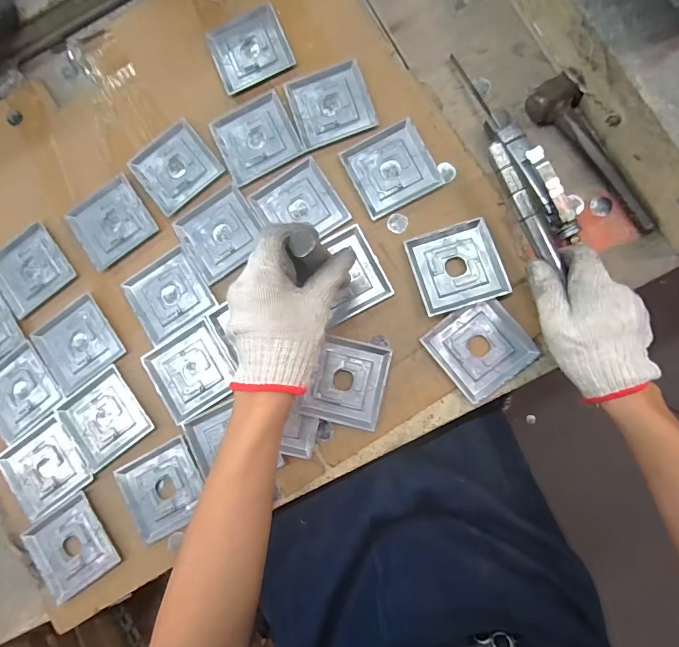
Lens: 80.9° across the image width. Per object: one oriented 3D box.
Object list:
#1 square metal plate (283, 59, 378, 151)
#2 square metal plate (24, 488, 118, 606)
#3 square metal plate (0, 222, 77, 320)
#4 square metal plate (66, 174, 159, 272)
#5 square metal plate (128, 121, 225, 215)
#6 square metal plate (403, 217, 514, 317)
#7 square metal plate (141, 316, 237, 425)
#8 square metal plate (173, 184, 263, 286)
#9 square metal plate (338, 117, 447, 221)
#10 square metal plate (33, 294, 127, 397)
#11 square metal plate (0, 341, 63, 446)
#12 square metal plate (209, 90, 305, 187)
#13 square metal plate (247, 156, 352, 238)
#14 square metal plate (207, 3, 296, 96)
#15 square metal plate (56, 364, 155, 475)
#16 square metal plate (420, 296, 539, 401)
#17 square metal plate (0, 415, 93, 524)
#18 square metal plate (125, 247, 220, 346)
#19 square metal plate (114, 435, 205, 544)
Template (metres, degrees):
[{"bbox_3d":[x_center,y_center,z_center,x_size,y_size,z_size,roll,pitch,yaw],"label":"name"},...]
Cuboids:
[{"bbox_3d":[-0.011,-0.260,0.472,0.090,0.005,0.089,-18,85,4],"label":"square metal plate"},{"bbox_3d":[-0.314,0.261,0.464,0.088,0.005,0.095,-33,84,3],"label":"square metal plate"},{"bbox_3d":[-0.386,-0.066,0.495,0.090,0.005,0.084,-37,84,2],"label":"square metal plate"},{"bbox_3d":[-0.280,-0.125,0.487,0.088,0.007,0.085,-34,84,3],"label":"square metal plate"},{"bbox_3d":[-0.200,-0.191,0.486,0.089,0.007,0.092,-39,83,2],"label":"square metal plate"},{"bbox_3d":[0.127,-0.062,0.434,0.089,0.016,0.089,-17,85,4],"label":"square metal plate"},{"bbox_3d":[-0.171,0.055,0.463,0.091,0.006,0.090,-31,84,3],"label":"square metal plate"},{"bbox_3d":[-0.140,-0.107,0.472,0.090,0.004,0.087,-32,84,3],"label":"square metal plate"},{"bbox_3d":[0.059,-0.178,0.456,0.090,0.005,0.088,-27,84,4],"label":"square metal plate"},{"bbox_3d":[-0.316,0.026,0.480,0.089,0.004,0.089,-35,84,3],"label":"square metal plate"},{"bbox_3d":[-0.389,0.084,0.482,0.084,0.009,0.087,-39,83,2],"label":"square metal plate"},{"bbox_3d":[-0.100,-0.223,0.480,0.090,0.005,0.091,-26,84,4],"label":"square metal plate"},{"bbox_3d":[-0.047,-0.135,0.465,0.089,0.004,0.089,-33,84,3],"label":"square metal plate"},{"bbox_3d":[-0.110,-0.338,0.489,0.089,0.005,0.088,-23,84,4],"label":"square metal plate"},{"bbox_3d":[-0.278,0.112,0.470,0.088,0.005,0.089,-36,84,2],"label":"square metal plate"},{"bbox_3d":[0.152,0.025,0.429,0.090,0.009,0.087,-37,84,2],"label":"square metal plate"},{"bbox_3d":[-0.349,0.172,0.471,0.094,0.005,0.090,-35,84,3],"label":"square metal plate"},{"bbox_3d":[-0.202,-0.033,0.472,0.088,0.004,0.087,-31,84,3],"label":"square metal plate"},{"bbox_3d":[-0.200,0.190,0.454,0.090,0.008,0.090,-29,84,3],"label":"square metal plate"}]

